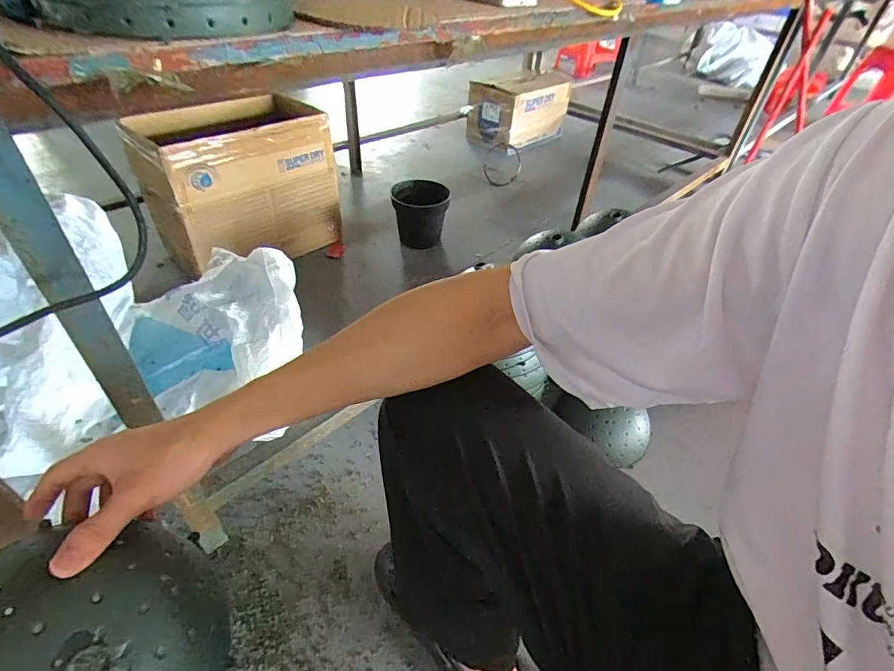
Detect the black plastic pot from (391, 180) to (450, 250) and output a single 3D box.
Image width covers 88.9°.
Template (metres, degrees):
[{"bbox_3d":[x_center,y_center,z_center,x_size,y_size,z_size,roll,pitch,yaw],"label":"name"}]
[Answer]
[{"bbox_3d":[-0.090,-0.413,1.549,0.187,0.163,0.207,-5,43,-10],"label":"black plastic pot"}]

